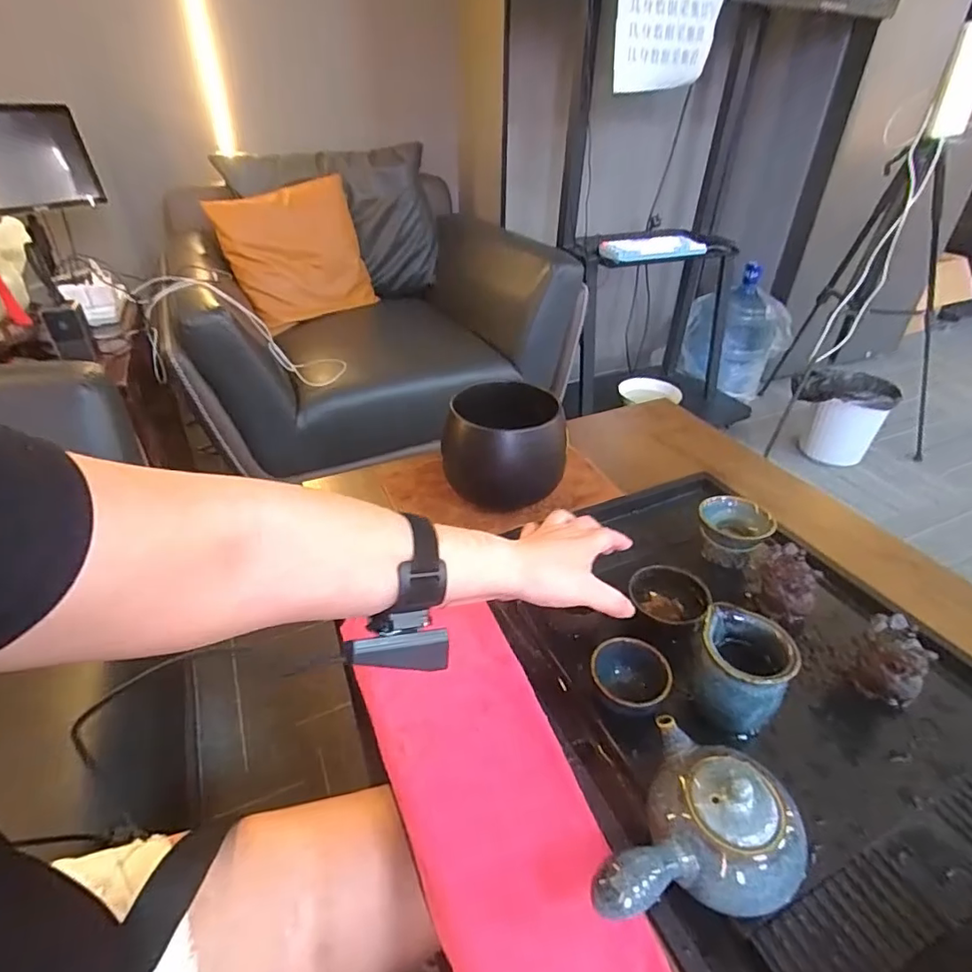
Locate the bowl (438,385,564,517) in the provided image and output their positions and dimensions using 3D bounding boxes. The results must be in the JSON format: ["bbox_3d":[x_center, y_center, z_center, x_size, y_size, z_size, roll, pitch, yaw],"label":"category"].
[{"bbox_3d":[0.020,-0.048,0.659,0.117,0.117,0.130,-10,37,-14],"label":"bowl"}]

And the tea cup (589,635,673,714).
[{"bbox_3d":[0.120,0.153,0.455,0.057,0.039,0.049,5,36,7],"label":"tea cup"}]

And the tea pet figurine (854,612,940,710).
[{"bbox_3d":[0.329,0.146,0.451,0.031,0.070,0.048,-11,37,-15],"label":"tea pet figurine"}]

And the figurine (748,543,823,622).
[{"bbox_3d":[0.287,0.091,0.527,0.053,0.066,0.048,25,43,30],"label":"figurine"}]

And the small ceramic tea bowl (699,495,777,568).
[{"bbox_3d":[0.265,0.053,0.593,0.070,0.063,0.070,18,39,23],"label":"small ceramic tea bowl"}]

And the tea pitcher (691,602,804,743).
[{"bbox_3d":[0.198,0.149,0.435,0.065,0.087,0.071,16,39,21],"label":"tea pitcher"}]

